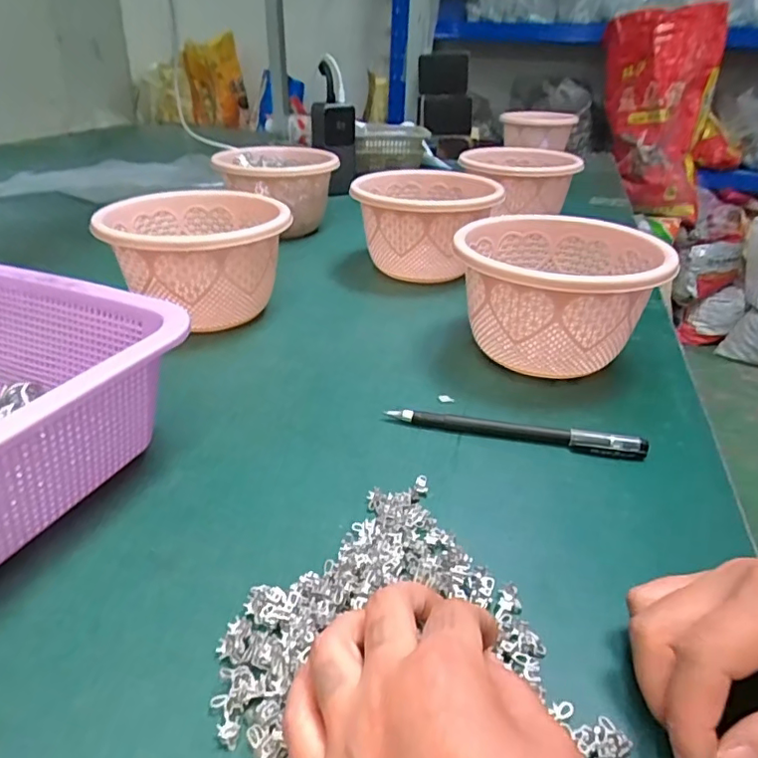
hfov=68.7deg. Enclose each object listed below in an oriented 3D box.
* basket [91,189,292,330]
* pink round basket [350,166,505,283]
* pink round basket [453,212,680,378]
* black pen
[{"bbox_3d":[-0.147,-0.094,0.460,0.133,0.088,0.134,2,31,-1],"label":"basket"},{"bbox_3d":[0.046,-0.152,0.562,0.131,0.089,0.138,5,31,4],"label":"pink round basket"},{"bbox_3d":[0.127,-0.057,0.409,0.135,0.091,0.140,10,32,11],"label":"pink round basket"},{"bbox_3d":[0.082,0.031,0.336,0.150,0.012,0.008,8,32,10],"label":"black pen"}]

